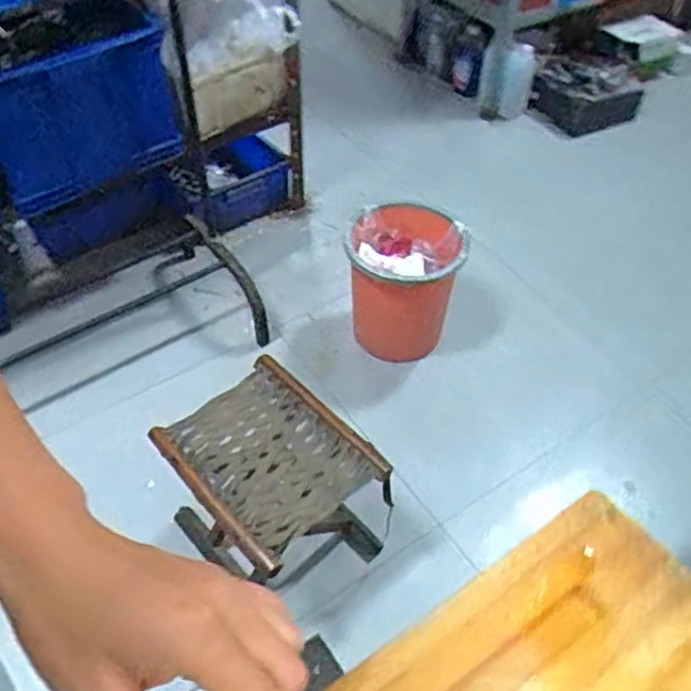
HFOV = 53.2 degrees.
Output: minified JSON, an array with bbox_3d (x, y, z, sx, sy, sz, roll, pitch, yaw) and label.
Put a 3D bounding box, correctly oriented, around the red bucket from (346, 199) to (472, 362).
[{"bbox_3d":[0.115,-0.121,1.479,0.242,0.284,0.237,0,49,0],"label":"red bucket"}]

